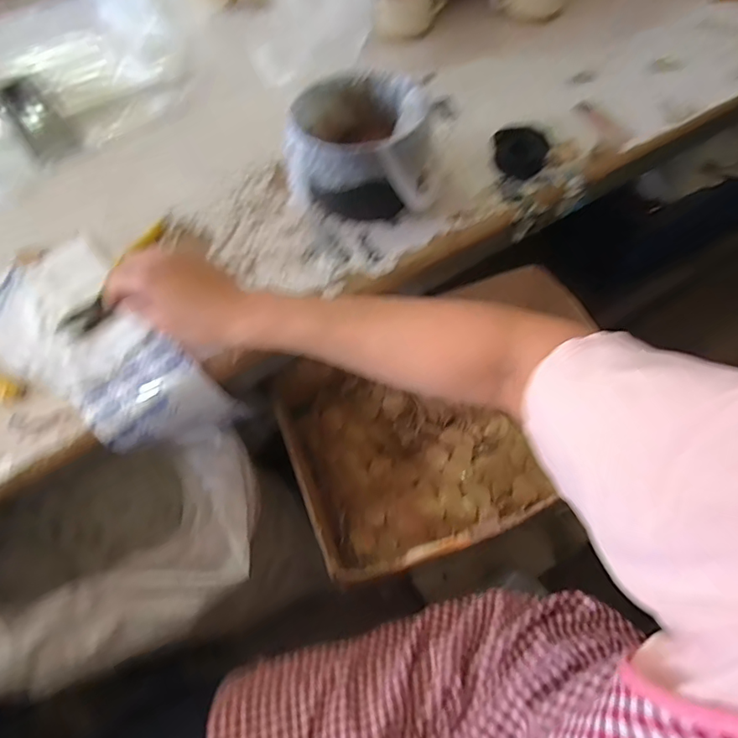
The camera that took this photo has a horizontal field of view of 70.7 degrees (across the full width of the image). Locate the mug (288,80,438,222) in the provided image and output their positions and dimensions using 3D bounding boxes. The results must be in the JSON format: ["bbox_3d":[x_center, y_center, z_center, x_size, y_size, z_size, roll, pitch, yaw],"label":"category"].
[{"bbox_3d":[-0.011,-0.239,0.584,0.150,0.112,0.142,-6,58,0],"label":"mug"}]

